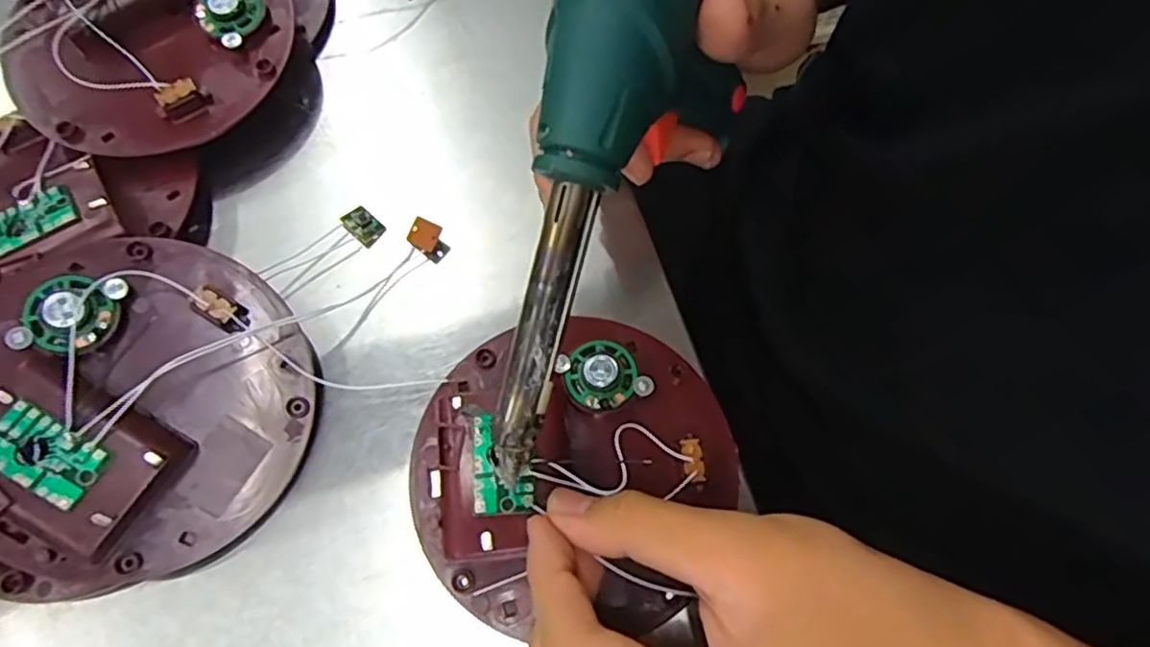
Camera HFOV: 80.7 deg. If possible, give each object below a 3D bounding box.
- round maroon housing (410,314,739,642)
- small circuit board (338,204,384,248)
[{"bbox_3d":[0.000,0.051,0.250,0.119,0.026,0.110,0,68,0],"label":"round maroon housing"},{"bbox_3d":[-0.092,-0.043,0.295,0.017,0.004,0.013,44,82,-5],"label":"small circuit board"}]

